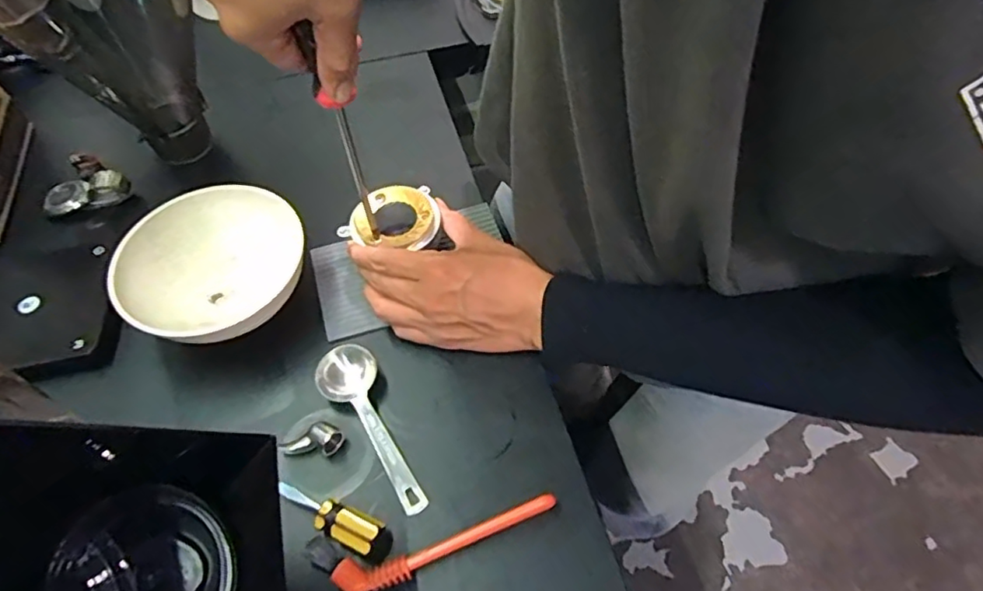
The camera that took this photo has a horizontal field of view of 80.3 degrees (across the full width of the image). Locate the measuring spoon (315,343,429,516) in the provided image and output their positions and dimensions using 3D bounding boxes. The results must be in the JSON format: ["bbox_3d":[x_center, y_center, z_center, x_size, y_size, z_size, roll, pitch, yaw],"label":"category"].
[{"bbox_3d":[-0.085,0.093,0.416,0.041,0.019,0.132,-26,59,-15],"label":"measuring spoon"}]

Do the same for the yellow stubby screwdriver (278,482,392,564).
[{"bbox_3d":[-0.104,0.144,0.379,0.084,0.021,0.022,23,60,17],"label":"yellow stubby screwdriver"}]

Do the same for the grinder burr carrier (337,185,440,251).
[{"bbox_3d":[-0.084,-0.063,0.472,0.080,0.018,0.062,-9,57,-5],"label":"grinder burr carrier"}]

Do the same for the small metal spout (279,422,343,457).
[{"bbox_3d":[-0.127,0.100,0.412,0.043,0.017,0.025,5,56,6],"label":"small metal spout"}]

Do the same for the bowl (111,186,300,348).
[{"bbox_3d":[-0.217,-0.024,0.467,0.131,0.051,0.125,-1,56,2],"label":"bowl"}]

